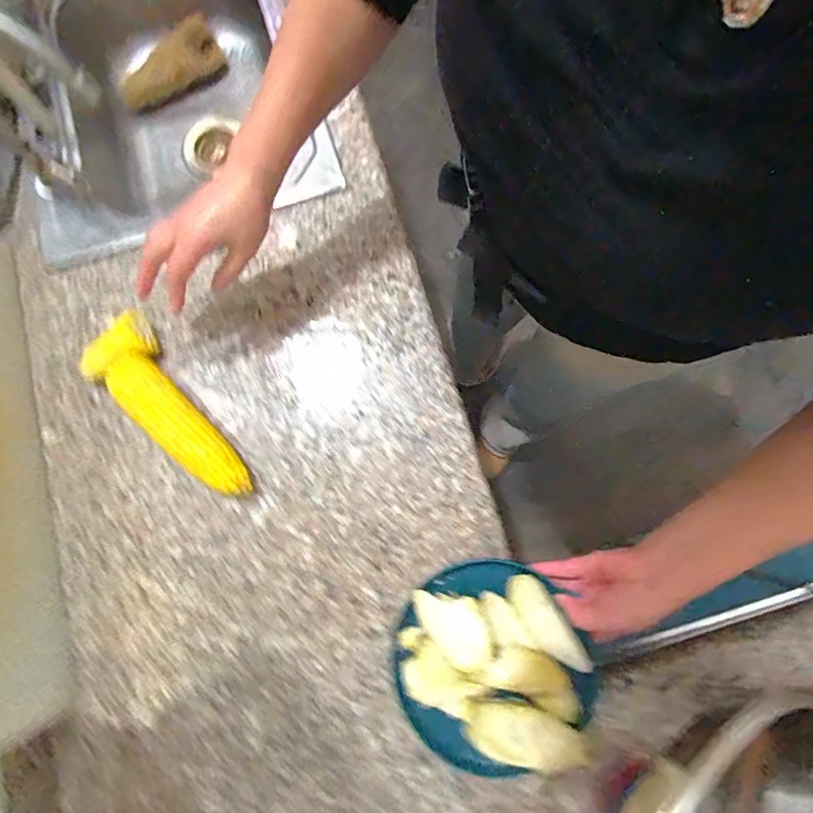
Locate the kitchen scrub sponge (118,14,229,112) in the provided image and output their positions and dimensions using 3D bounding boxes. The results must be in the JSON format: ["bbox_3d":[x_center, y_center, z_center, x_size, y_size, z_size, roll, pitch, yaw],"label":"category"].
[{"bbox_3d":[-0.394,-0.561,0.780,0.175,0.080,0.018,-31,48,-1],"label":"kitchen scrub sponge"}]

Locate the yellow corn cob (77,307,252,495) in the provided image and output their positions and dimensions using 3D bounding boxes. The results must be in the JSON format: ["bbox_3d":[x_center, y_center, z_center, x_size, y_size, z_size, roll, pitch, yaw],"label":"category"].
[{"bbox_3d":[-0.265,0.001,0.542,0.248,0.057,0.082,43,82,9],"label":"yellow corn cob"}]

